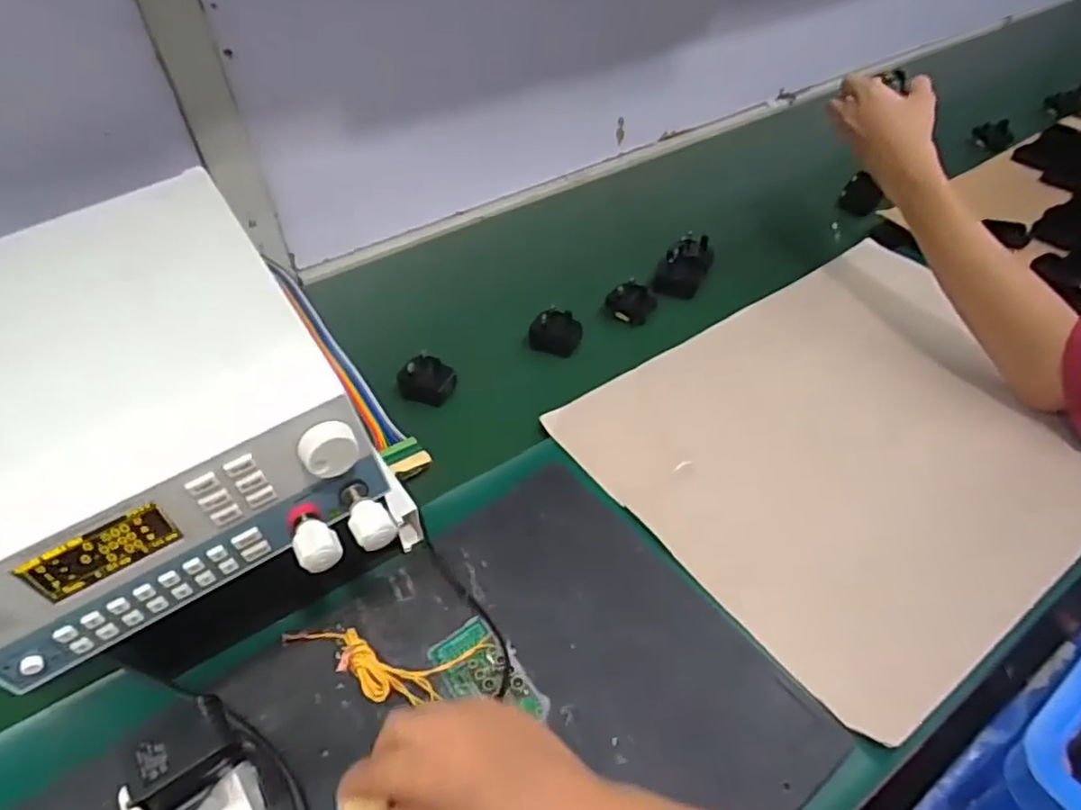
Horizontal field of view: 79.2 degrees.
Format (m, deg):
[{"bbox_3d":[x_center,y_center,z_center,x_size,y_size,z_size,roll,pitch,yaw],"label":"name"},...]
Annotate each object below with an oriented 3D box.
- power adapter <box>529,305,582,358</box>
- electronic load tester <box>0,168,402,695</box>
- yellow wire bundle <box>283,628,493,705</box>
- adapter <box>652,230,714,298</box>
[{"bbox_3d":[0.016,-0.076,0.689,0.053,0.043,0.034,3,45,6],"label":"power adapter"},{"bbox_3d":[-0.269,-0.017,0.425,0.211,0.087,0.381,-26,49,-22],"label":"electronic load tester"},{"bbox_3d":[-0.105,0.173,0.434,0.137,0.015,0.044,5,45,8],"label":"yellow wire bundle"},{"bbox_3d":[0.170,-0.164,0.767,0.053,0.037,0.090,15,47,17],"label":"adapter"}]

